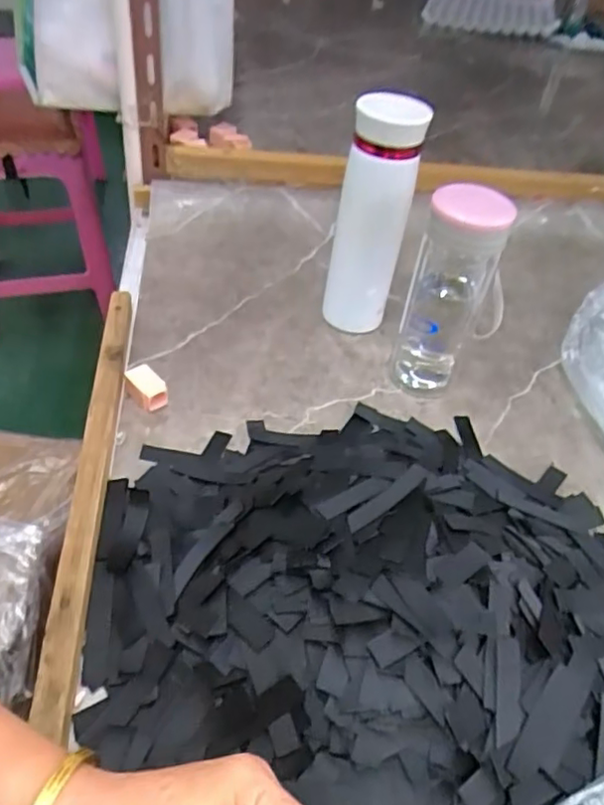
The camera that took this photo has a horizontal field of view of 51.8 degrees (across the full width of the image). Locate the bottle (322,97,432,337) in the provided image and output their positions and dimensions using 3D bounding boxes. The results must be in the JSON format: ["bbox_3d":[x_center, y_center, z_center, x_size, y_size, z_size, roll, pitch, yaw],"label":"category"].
[{"bbox_3d":[0.066,-0.172,0.599,0.065,0.216,0.059,11,44,4],"label":"bottle"}]

